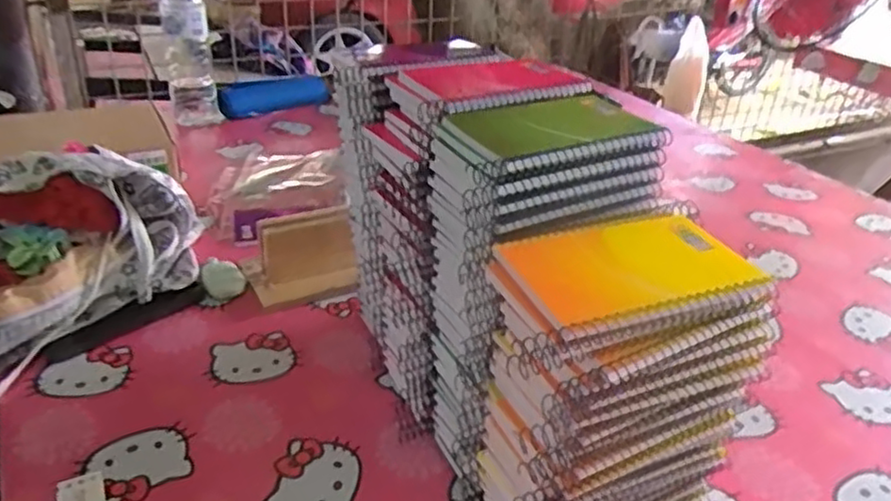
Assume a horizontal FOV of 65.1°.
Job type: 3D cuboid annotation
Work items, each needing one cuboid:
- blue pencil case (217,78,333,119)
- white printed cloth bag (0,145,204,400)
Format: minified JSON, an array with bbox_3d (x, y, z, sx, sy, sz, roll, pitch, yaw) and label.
[{"bbox_3d":[-0.327,-0.298,1.351,0.217,0.062,0.062,-8,32,-19],"label":"blue pencil case"},{"bbox_3d":[-0.407,0.002,0.716,0.160,0.156,0.322,21,34,27],"label":"white printed cloth bag"}]

